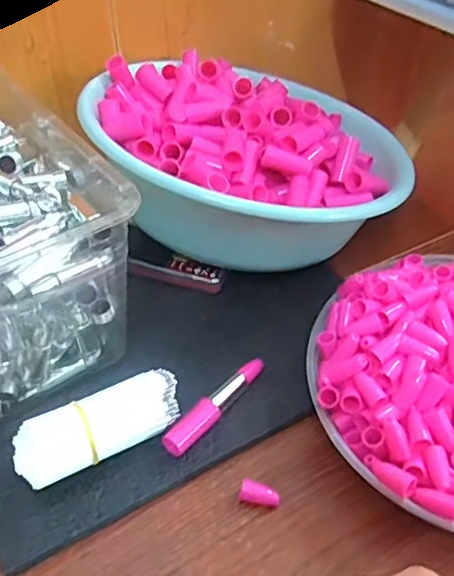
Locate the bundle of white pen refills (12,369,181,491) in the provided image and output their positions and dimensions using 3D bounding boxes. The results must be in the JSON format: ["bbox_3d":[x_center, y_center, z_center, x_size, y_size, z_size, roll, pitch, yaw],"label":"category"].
[{"bbox_3d":[-0.085,0.092,0.384,0.109,0.030,0.035,-22,48,-21],"label":"bundle of white pen refills"}]

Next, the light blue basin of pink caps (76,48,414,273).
[{"bbox_3d":[0.016,-0.122,0.549,0.297,0.110,0.277,-23,59,-30],"label":"light blue basin of pink caps"}]

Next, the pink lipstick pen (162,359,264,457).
[{"bbox_3d":[-0.005,0.083,0.418,0.018,0.013,0.100,32,52,28],"label":"pink lipstick pen"}]

